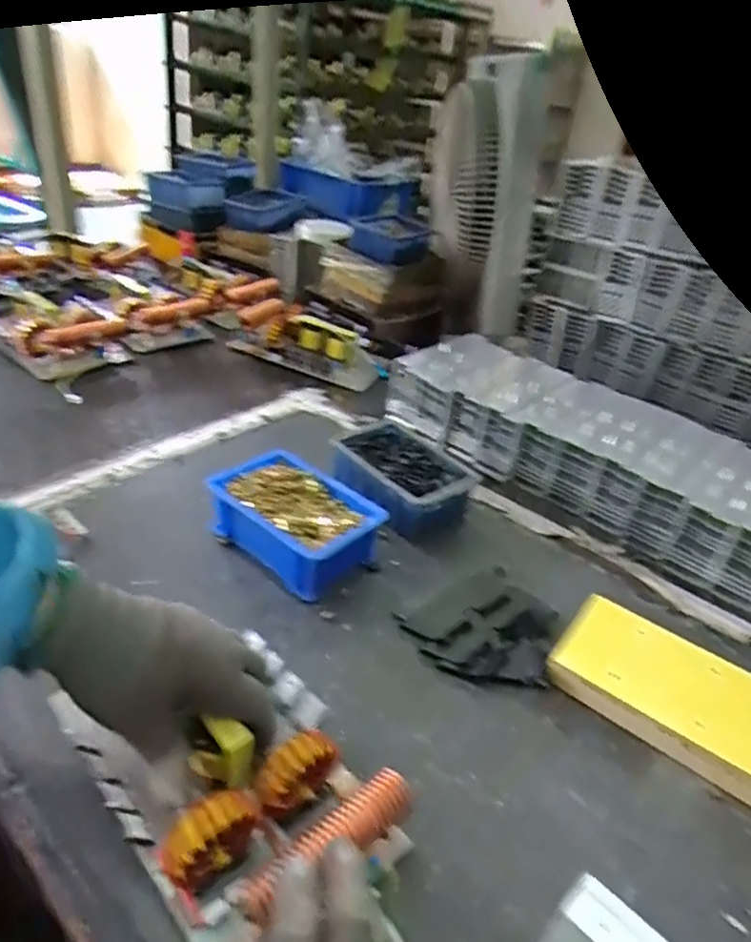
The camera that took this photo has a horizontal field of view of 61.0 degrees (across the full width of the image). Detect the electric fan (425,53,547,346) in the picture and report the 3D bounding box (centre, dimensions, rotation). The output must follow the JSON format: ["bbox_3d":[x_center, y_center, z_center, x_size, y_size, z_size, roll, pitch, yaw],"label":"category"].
[{"bbox_3d":[0.178,-0.477,1.089,0.168,0.382,0.291,7,33,-1],"label":"electric fan"}]

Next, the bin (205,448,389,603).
[{"bbox_3d":[-0.076,0.046,0.586,0.147,0.056,0.107,31,40,32],"label":"bin"}]

